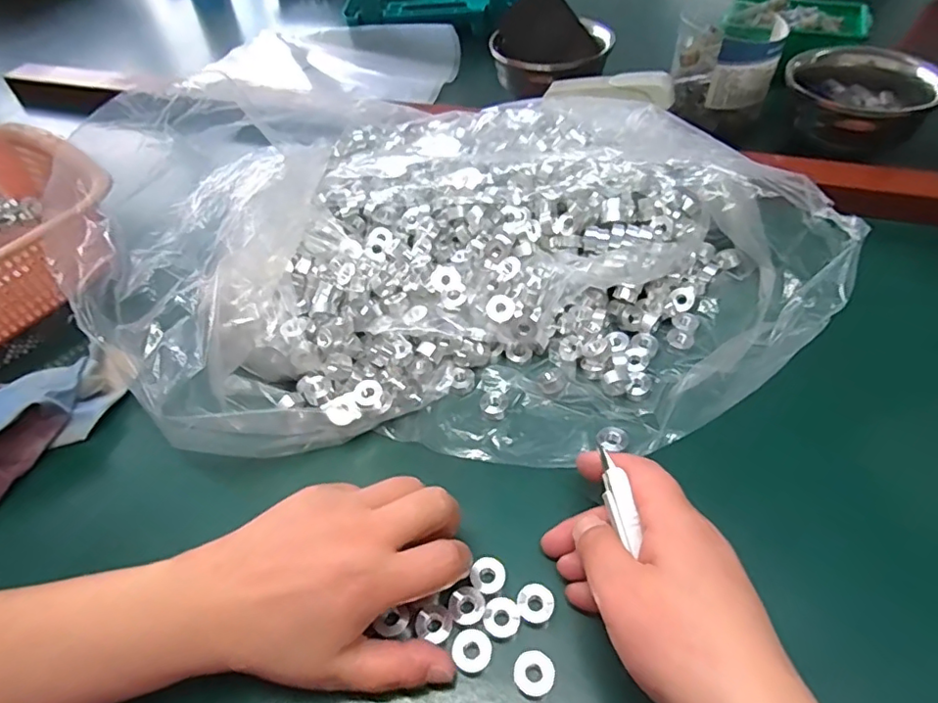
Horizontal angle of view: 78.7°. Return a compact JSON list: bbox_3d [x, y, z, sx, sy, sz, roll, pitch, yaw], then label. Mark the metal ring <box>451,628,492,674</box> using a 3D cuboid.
[{"bbox_3d":[0.002,0.140,0.267,0.017,0.004,0.018,-2,49,2],"label":"metal ring"}]

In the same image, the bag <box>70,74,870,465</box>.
[{"bbox_3d":[0.000,-0.099,0.395,0.481,0.110,0.323,-2,49,2],"label":"bag"}]

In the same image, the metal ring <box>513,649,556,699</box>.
[{"bbox_3d":[0.030,0.147,0.261,0.018,0.005,0.018,-2,49,2],"label":"metal ring"}]

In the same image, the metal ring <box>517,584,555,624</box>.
[{"bbox_3d":[0.032,0.122,0.278,0.017,0.004,0.017,-2,49,2],"label":"metal ring"}]

